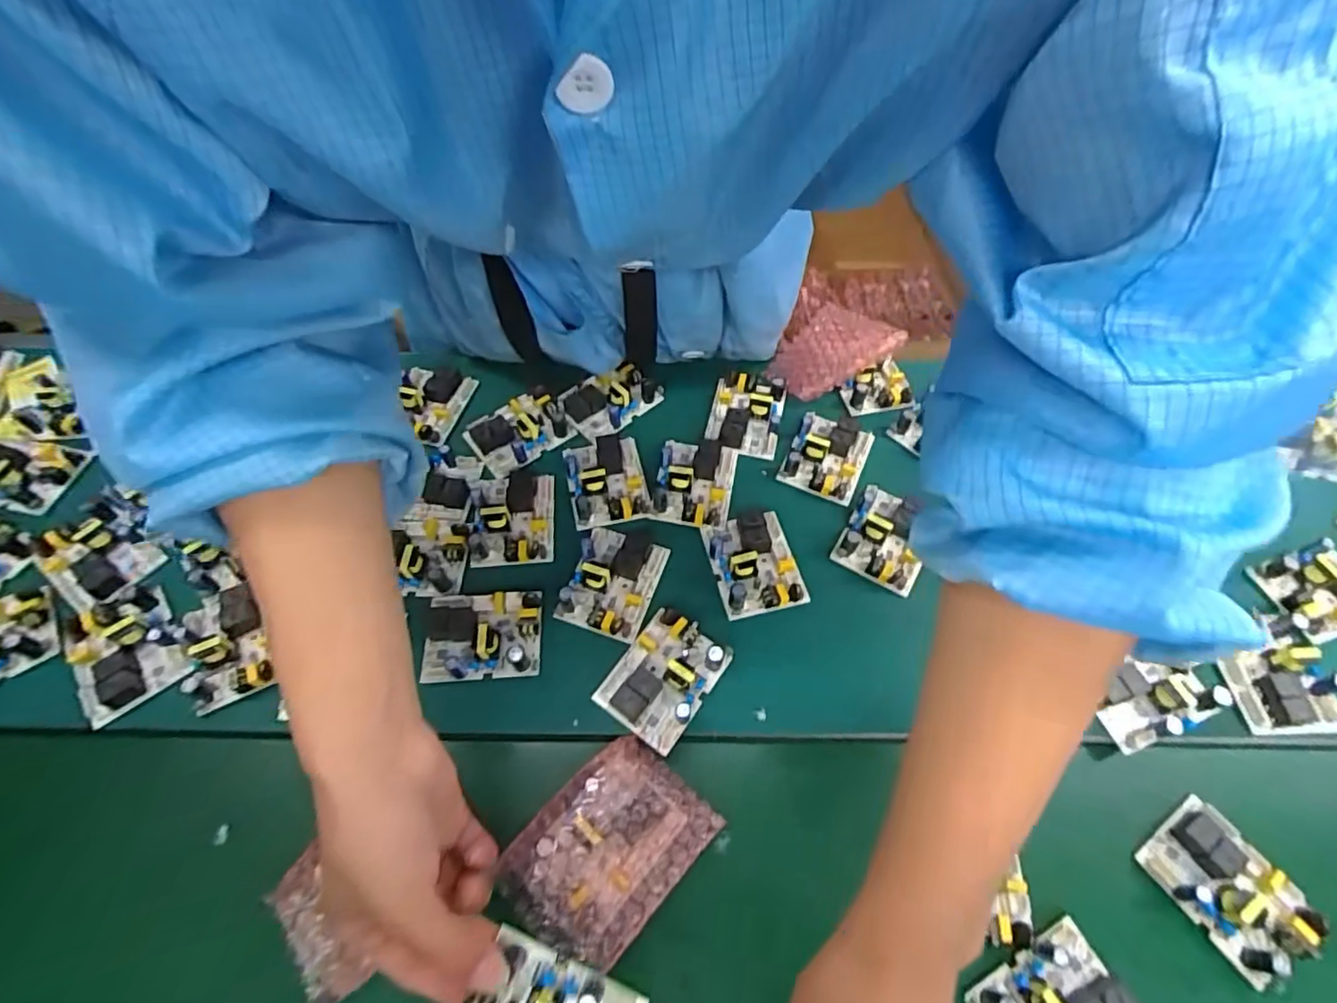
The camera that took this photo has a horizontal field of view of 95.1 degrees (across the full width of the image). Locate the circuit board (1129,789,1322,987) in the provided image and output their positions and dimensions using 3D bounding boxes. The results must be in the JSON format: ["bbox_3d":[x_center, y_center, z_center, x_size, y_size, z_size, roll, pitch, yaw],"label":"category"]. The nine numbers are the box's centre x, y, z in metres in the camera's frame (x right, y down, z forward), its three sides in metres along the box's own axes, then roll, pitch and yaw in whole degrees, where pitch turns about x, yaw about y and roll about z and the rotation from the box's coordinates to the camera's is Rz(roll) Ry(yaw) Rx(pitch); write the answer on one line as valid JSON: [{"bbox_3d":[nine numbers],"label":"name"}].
[{"bbox_3d":[0.335,0.231,0.366,0.060,0.033,0.077,-31,65,-18],"label":"circuit board"}]

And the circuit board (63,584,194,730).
[{"bbox_3d":[-0.375,0.097,0.418,0.069,0.017,0.083,-34,66,-19],"label":"circuit board"}]

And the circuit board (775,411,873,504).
[{"bbox_3d":[0.134,-0.043,0.511,0.060,0.021,0.078,24,62,13],"label":"circuit board"}]

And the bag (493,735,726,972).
[{"bbox_3d":[-0.038,0.210,0.368,0.121,0.031,0.084,-40,68,-22],"label":"bag"}]

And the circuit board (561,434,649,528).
[{"bbox_3d":[-0.052,-0.022,0.493,0.060,0.019,0.081,-12,60,-8],"label":"circuit board"}]

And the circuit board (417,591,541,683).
[{"bbox_3d":[-0.131,0.091,0.424,0.081,0.026,0.061,-5,60,-4],"label":"circuit board"}]

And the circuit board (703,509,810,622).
[{"bbox_3d":[0.064,0.043,0.454,0.059,0.022,0.077,-11,60,-8],"label":"circuit board"}]

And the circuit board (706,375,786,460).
[{"bbox_3d":[0.069,-0.082,0.538,0.061,0.017,0.087,11,60,6],"label":"circuit board"}]

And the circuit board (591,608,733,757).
[{"bbox_3d":[-0.004,0.117,0.411,0.061,0.023,0.079,32,64,17],"label":"circuit board"}]

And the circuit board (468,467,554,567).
[{"bbox_3d":[-0.124,0.005,0.475,0.065,0.022,0.089,-4,59,-3],"label":"circuit board"}]

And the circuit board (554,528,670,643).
[{"bbox_3d":[-0.041,0.055,0.448,0.060,0.023,0.080,19,61,10],"label":"circuit board"}]

